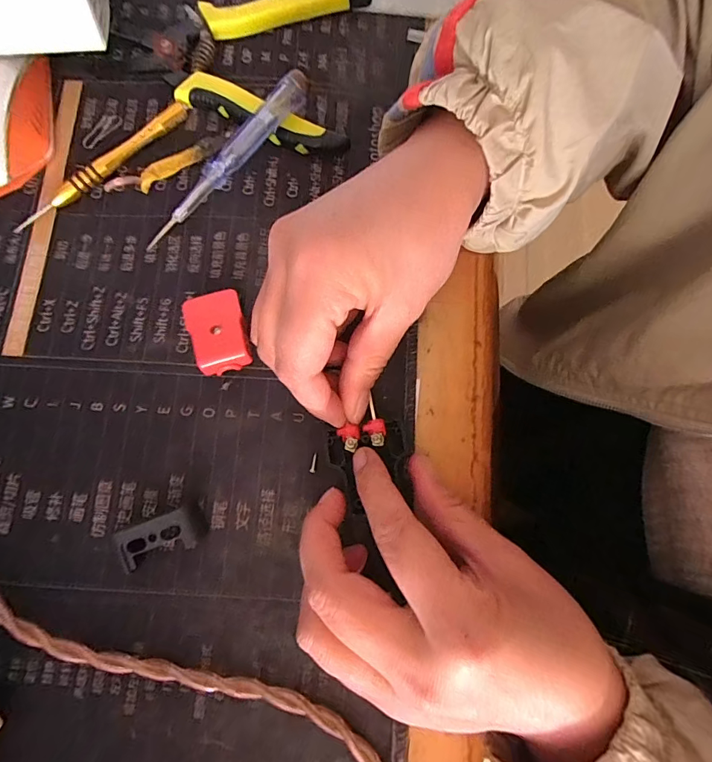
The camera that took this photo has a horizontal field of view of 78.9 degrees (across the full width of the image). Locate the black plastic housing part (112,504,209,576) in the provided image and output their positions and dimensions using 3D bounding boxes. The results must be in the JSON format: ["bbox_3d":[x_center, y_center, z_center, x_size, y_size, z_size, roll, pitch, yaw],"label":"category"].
[{"bbox_3d":[-0.090,0.073,0.203,0.038,0.013,0.019,-21,80,-5],"label":"black plastic housing part"}]

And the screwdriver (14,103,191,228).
[{"bbox_3d":[-0.142,-0.120,0.245,0.113,0.011,0.010,-43,82,-9],"label":"screwdriver"}]

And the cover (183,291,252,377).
[{"bbox_3d":[-0.071,-0.025,0.224,0.028,0.013,0.042,-18,79,-5],"label":"cover"}]

